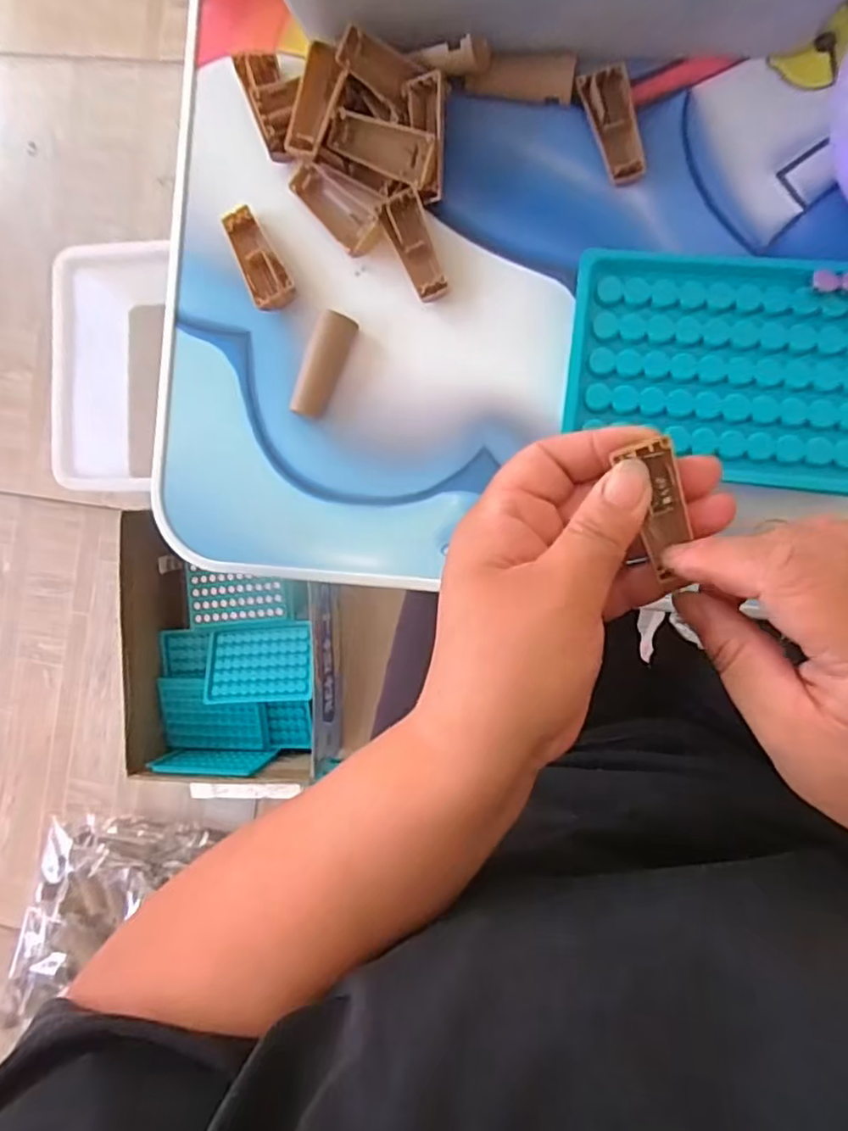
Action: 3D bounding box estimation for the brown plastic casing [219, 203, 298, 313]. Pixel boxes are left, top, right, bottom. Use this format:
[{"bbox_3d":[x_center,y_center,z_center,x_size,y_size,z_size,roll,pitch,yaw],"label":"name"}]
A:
[{"bbox_3d":[-0.081,-0.148,0.316,0.020,0.009,0.051,-28,87,7],"label":"brown plastic casing"}]

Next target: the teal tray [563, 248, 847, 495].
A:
[{"bbox_3d":[0.130,-0.085,0.282,0.132,0.020,0.091,9,92,8],"label":"teal tray"}]

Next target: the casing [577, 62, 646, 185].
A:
[{"bbox_3d":[0.086,-0.198,0.296,0.021,0.010,0.049,-16,88,8],"label":"casing"}]

